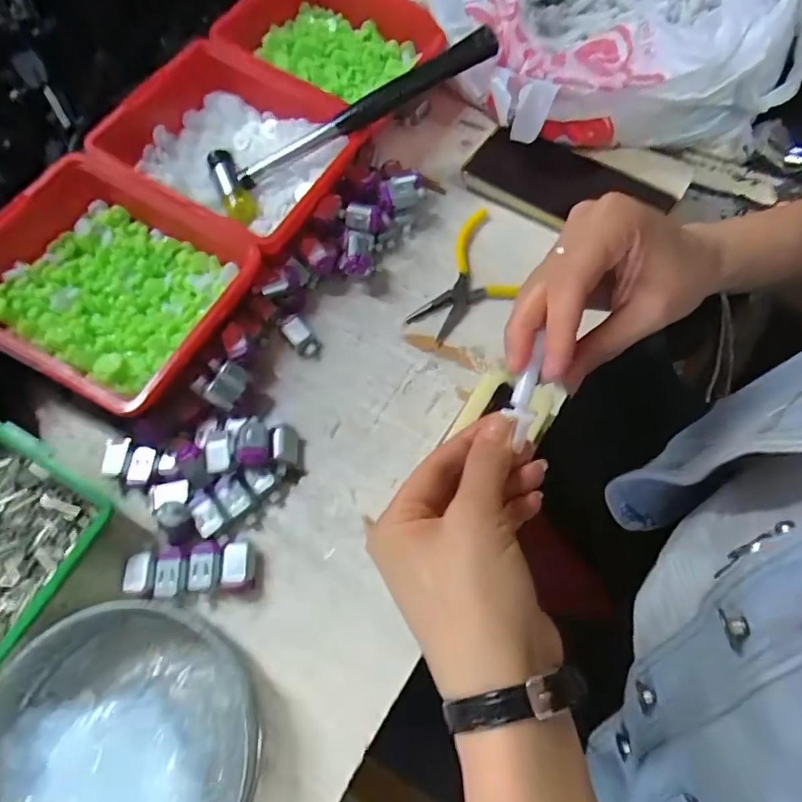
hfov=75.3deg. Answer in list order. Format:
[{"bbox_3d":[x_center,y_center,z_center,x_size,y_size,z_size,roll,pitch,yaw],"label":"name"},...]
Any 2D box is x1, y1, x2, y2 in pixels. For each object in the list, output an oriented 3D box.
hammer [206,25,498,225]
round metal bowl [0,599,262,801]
[{"bbox_3d":[-0.037,-0.218,0.399,0.237,0.021,0.054,-28,66,4],"label":"hammer"},{"bbox_3d":[-0.149,0.186,0.262,0.135,0.040,0.146,-1,65,3],"label":"round metal bowl"}]

